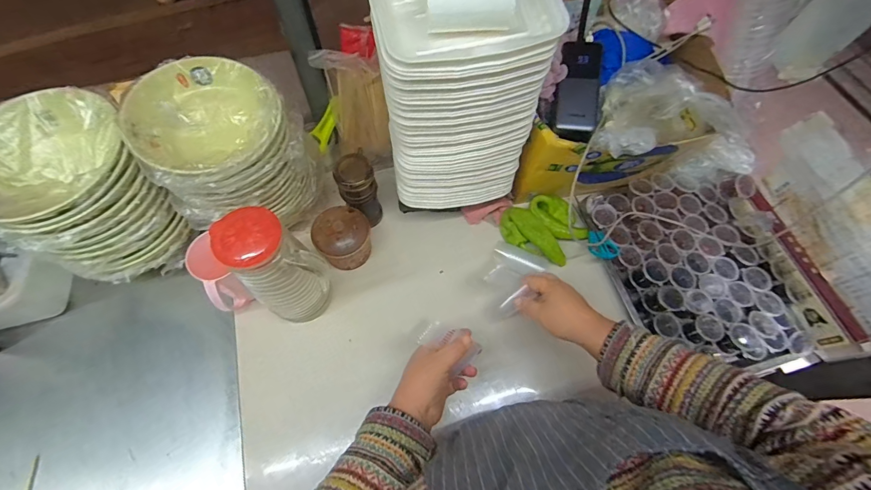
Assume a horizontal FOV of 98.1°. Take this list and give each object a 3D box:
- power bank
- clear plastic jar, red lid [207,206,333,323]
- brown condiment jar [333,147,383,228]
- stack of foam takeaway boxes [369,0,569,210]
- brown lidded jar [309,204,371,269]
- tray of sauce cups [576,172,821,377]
[{"bbox_3d":[0.197,-0.220,0.512,0.053,0.026,0.138,8,78,1],"label":"power bank"},{"bbox_3d":[-0.200,0.044,0.505,0.102,0.213,0.088,38,69,14],"label":"clear plastic jar, red lid"},{"bbox_3d":[-0.121,-0.078,0.614,0.059,0.152,0.060,1,65,-2],"label":"brown condiment jar"},{"bbox_3d":[0.020,-0.239,0.507,0.192,0.311,0.229,-8,66,-6],"label":"stack of foam takeaway boxes"},{"bbox_3d":[-0.151,-0.013,0.612,0.084,0.104,0.090,1,65,-2],"label":"brown lidded jar"},{"bbox_3d":[0.434,0.038,0.615,0.271,0.055,0.339,-11,66,-7],"label":"tray of sauce cups"}]

